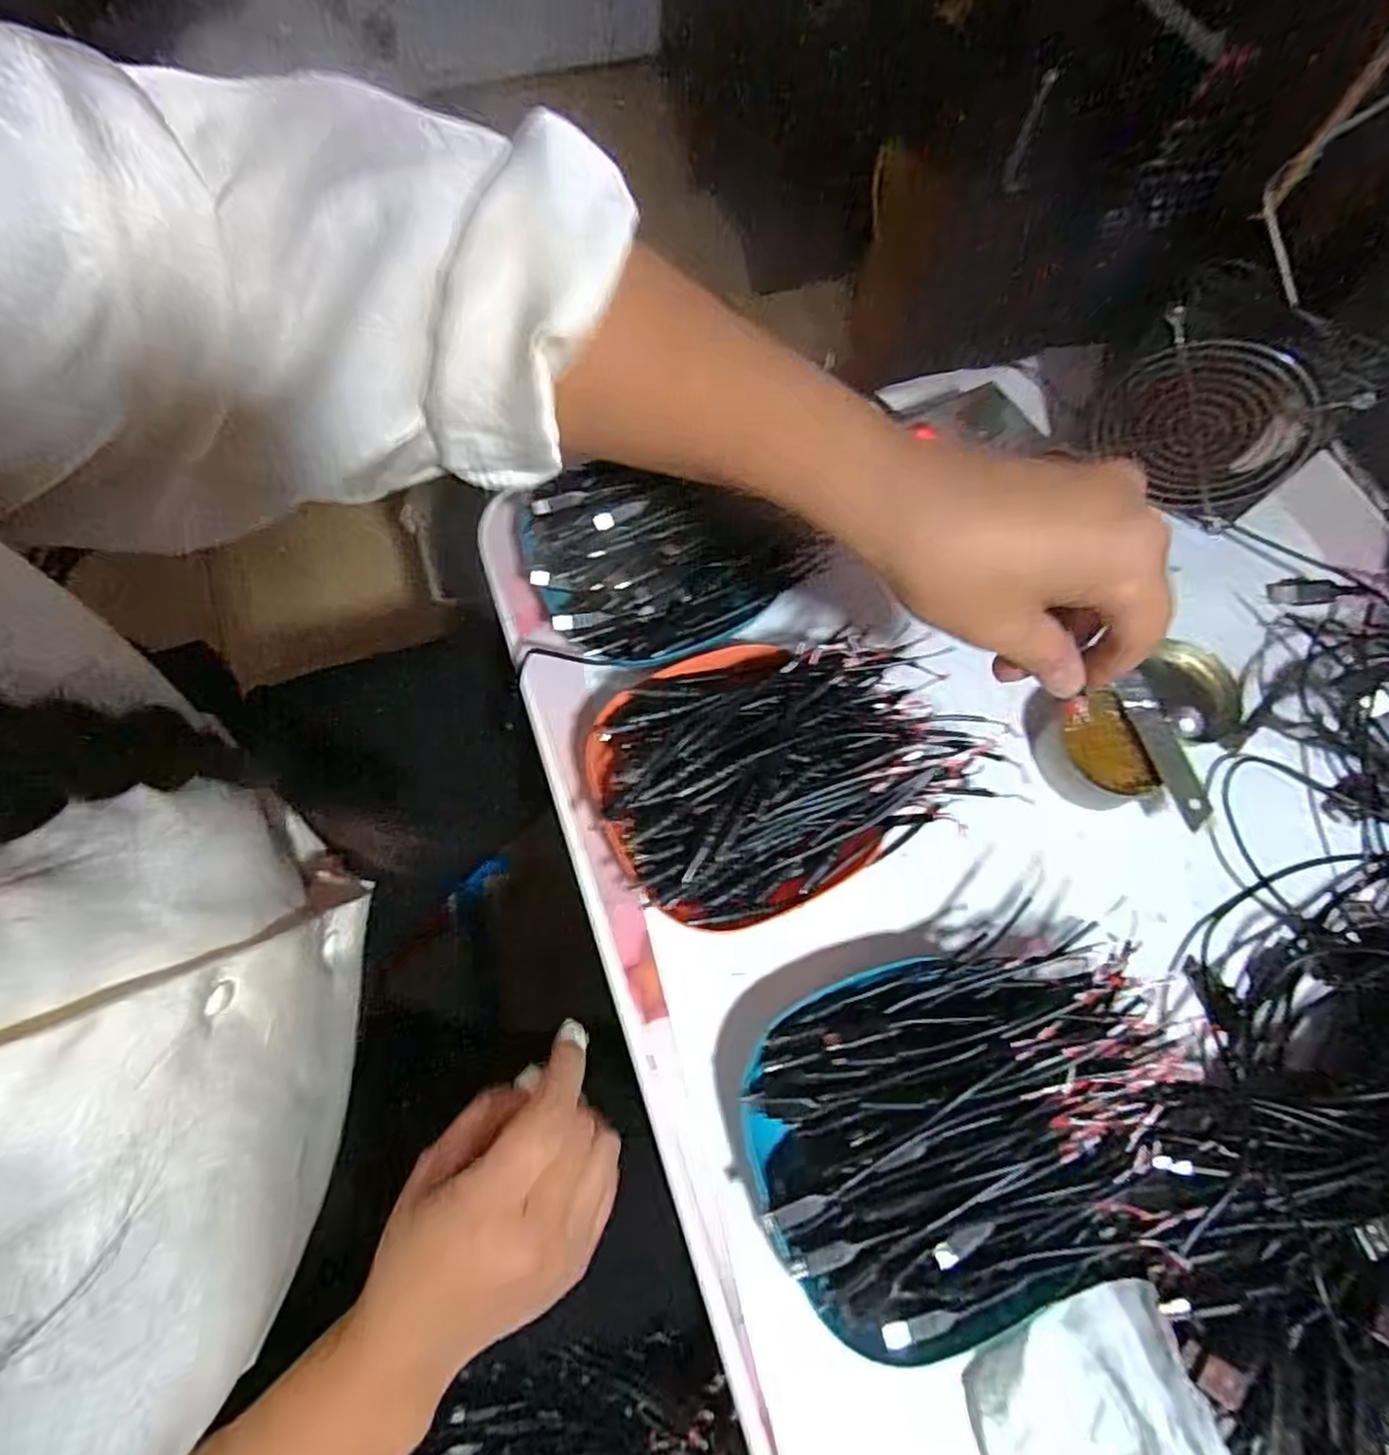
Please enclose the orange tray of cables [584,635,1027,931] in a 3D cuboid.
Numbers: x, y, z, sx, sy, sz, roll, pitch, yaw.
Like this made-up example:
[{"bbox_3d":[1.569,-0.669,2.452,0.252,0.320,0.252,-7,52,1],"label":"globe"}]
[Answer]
[{"bbox_3d":[0.047,0.017,0.365,0.191,0.057,0.133,-23,71,-11],"label":"orange tray of cables"}]

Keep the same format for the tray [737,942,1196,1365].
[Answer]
[{"bbox_3d":[0.117,0.172,0.305,0.182,0.060,0.134,-18,70,-9],"label":"tray"}]

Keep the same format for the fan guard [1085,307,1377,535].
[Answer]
[{"bbox_3d":[0.306,-0.178,0.426,0.113,0.101,0.011,21,59,5],"label":"fan guard"}]

